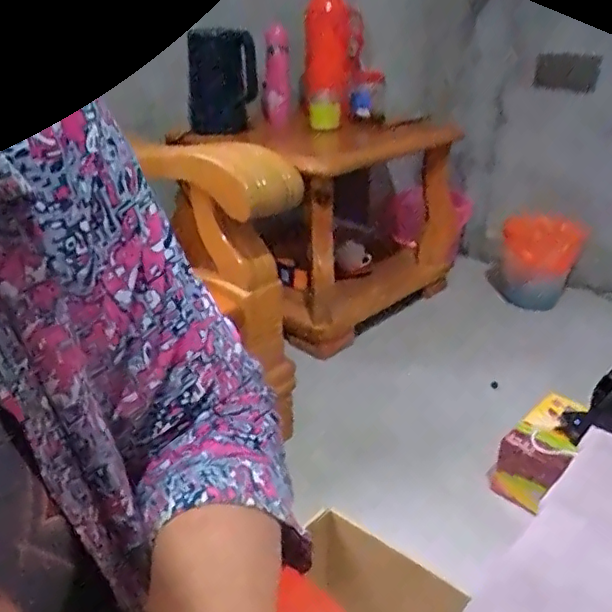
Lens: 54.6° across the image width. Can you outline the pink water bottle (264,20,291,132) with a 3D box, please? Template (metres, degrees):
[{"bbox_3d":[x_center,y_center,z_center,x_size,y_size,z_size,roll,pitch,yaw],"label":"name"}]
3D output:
[{"bbox_3d":[-0.077,-0.614,1.591,0.069,0.247,0.063,-2,26,-3],"label":"pink water bottle"}]

